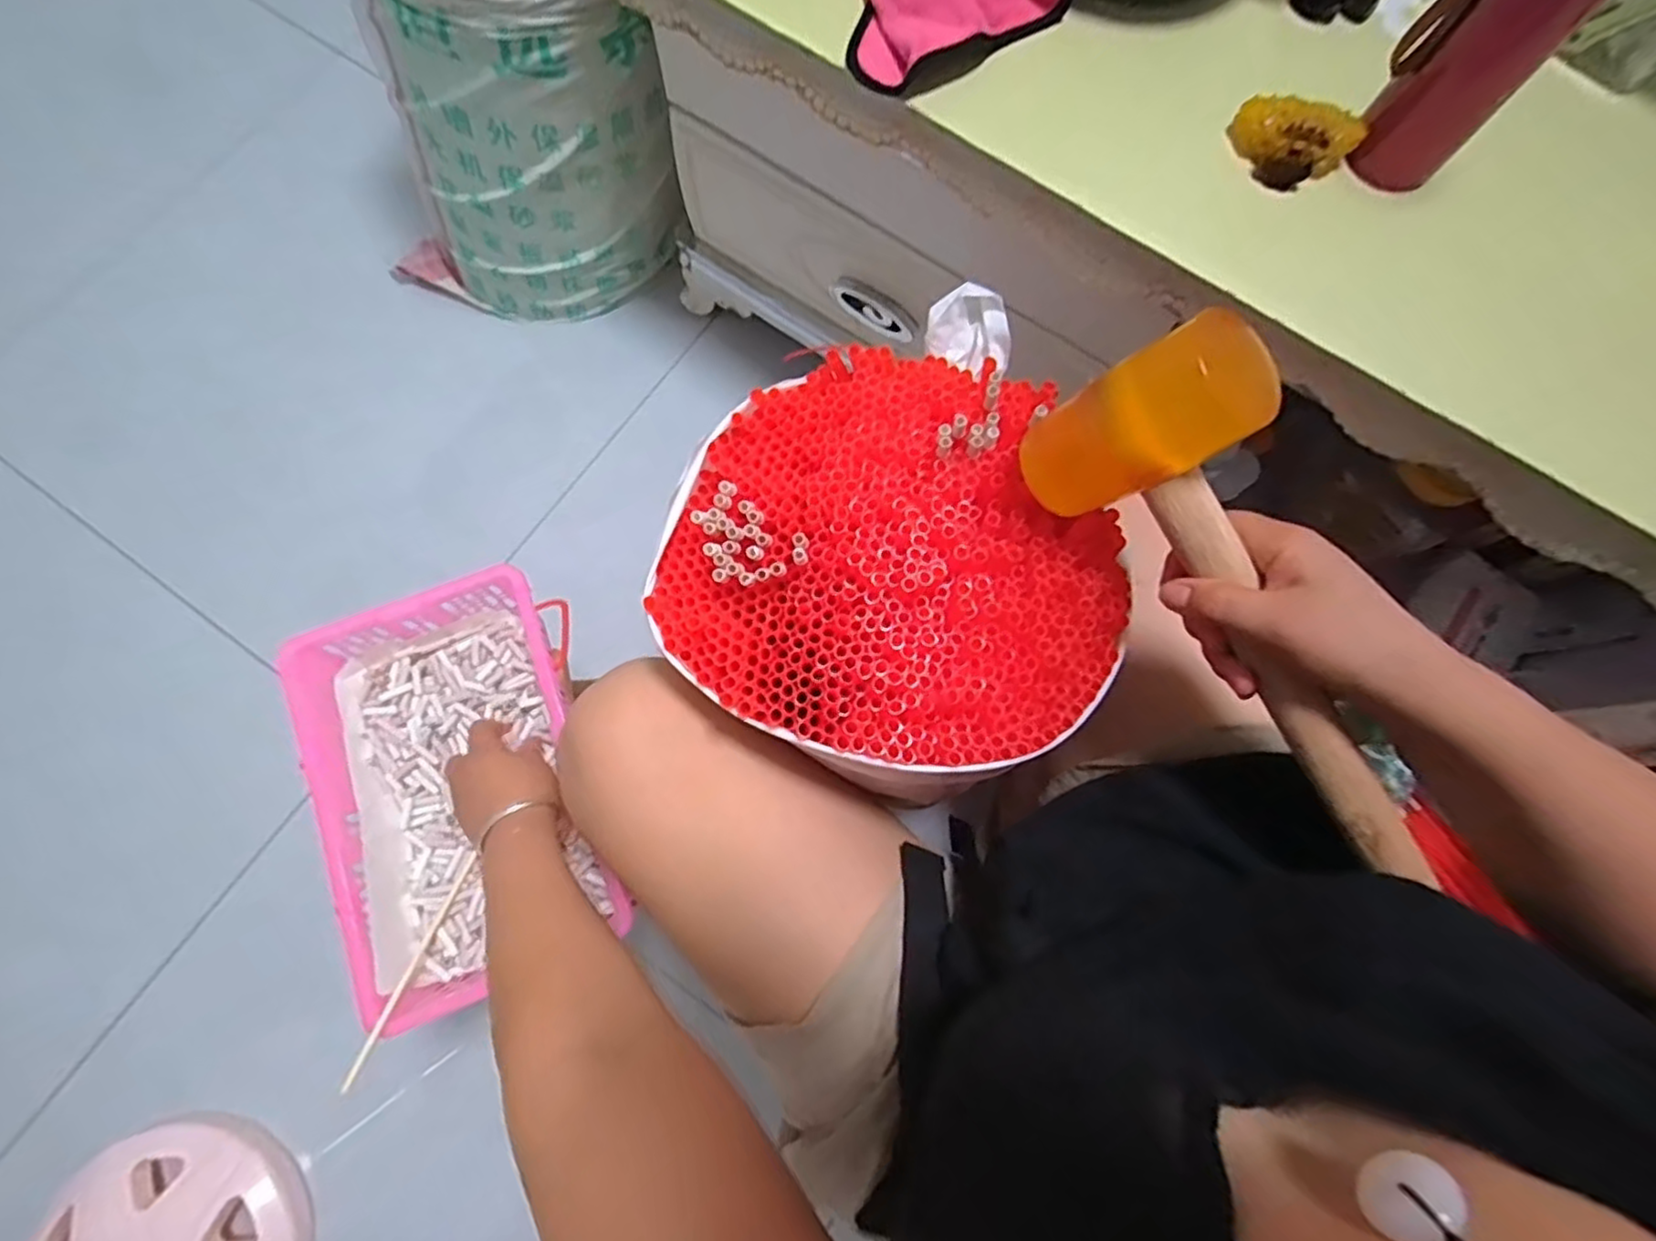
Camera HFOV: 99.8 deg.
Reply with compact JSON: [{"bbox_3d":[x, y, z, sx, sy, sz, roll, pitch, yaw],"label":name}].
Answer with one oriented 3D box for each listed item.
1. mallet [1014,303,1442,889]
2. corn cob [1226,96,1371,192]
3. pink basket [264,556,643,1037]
[{"bbox_3d":[0.240,-0.009,0.352,0.064,0.123,0.309,-35,85,-36],"label":"mallet"},{"bbox_3d":[0.347,-0.353,0.515,0.089,0.053,0.038,16,77,2],"label":"corn cob"},{"bbox_3d":[-0.306,0.135,0.588,0.199,0.066,0.321,-20,77,-7],"label":"pink basket"}]

